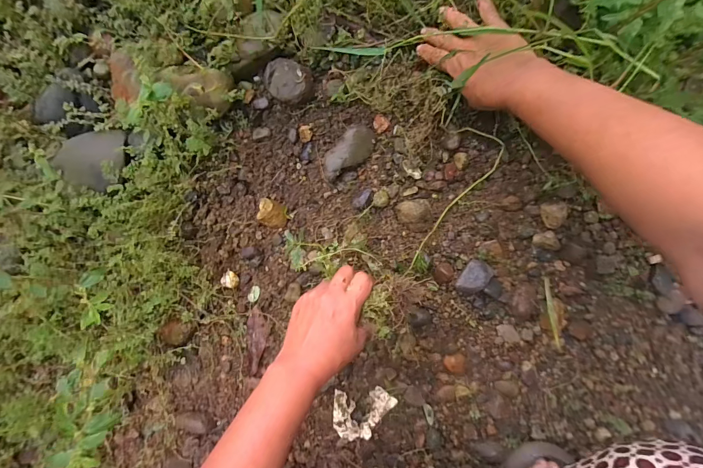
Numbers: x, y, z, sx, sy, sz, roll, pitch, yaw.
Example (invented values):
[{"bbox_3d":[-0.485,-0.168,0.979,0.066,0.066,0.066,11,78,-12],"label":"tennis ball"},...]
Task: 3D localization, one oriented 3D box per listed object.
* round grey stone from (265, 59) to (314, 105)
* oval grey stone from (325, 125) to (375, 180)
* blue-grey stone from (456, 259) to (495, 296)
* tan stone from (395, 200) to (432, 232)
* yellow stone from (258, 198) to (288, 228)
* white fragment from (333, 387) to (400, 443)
[{"bbox_3d":[-0.090,-0.219,0.493,0.069,0.034,0.055,42,95,5],"label":"round grey stone"},{"bbox_3d":[-0.004,-0.115,0.489,0.088,0.022,0.042,-45,85,6],"label":"oval grey stone"},{"bbox_3d":[0.166,0.061,0.462,0.036,0.016,0.051,36,95,6],"label":"blue-grey stone"},{"bbox_3d":[0.087,-0.025,0.470,0.046,0.023,0.043,-8,89,7],"label":"tan stone"},{"bbox_3d":[-0.116,-0.030,0.498,0.034,0.026,0.042,1,91,7],"label":"yellow stone"},{"bbox_3d":[0.019,0.260,0.492,0.089,0.010,0.069,-3,90,7],"label":"white fragment"}]

